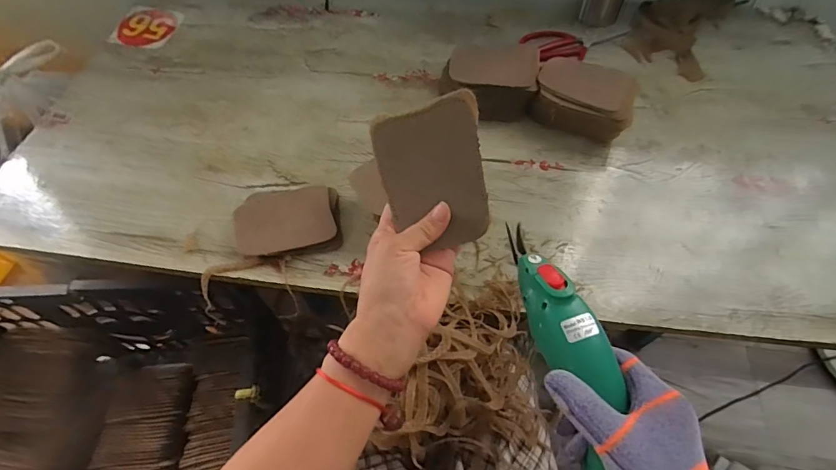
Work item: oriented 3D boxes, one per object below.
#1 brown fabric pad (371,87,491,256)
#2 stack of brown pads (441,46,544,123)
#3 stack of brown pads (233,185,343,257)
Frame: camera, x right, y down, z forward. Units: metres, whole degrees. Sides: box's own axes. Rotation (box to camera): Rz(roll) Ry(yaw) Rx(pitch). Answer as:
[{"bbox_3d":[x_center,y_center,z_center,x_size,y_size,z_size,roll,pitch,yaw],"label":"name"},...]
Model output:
[{"bbox_3d":[0.013,-0.049,0.360,0.089,0.019,0.117,-15,92,16],"label":"brown fabric pad"},{"bbox_3d":[0.101,-0.220,0.637,0.137,0.058,0.103,4,58,3],"label":"stack of brown pads"},{"bbox_3d":[-0.155,-0.019,0.532,0.118,0.028,0.092,-10,59,-6],"label":"stack of brown pads"}]

